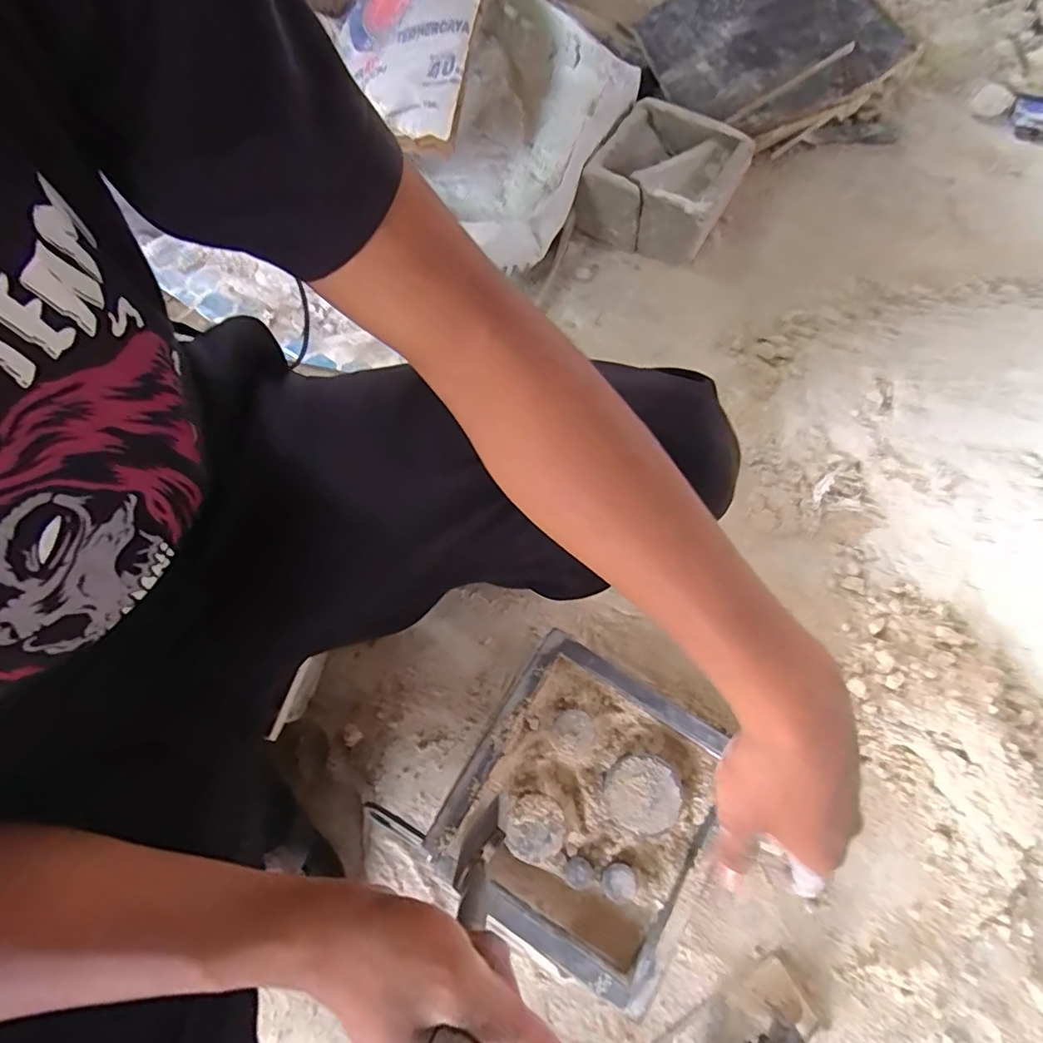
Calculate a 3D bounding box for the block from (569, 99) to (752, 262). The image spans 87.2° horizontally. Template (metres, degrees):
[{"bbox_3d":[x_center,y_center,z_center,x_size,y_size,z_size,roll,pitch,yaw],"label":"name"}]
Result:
[{"bbox_3d":[0.216,-0.509,0.843,0.198,0.118,0.204,34,77,5],"label":"block"}]

